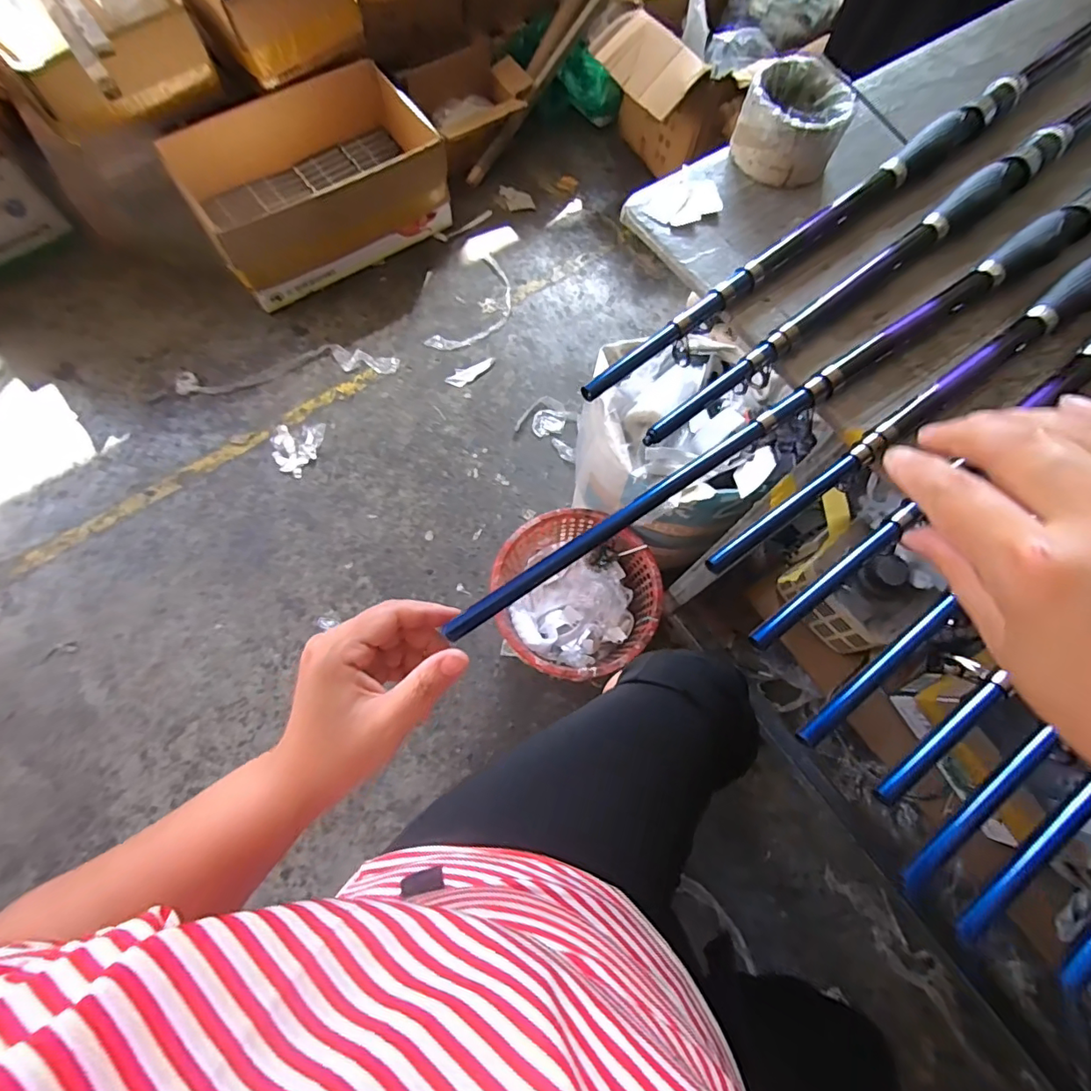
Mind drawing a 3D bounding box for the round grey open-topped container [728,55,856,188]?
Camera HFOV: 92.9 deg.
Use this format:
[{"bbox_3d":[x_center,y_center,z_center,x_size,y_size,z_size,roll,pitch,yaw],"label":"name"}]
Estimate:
[{"bbox_3d":[0.201,-0.343,0.423,0.079,0.047,0.077,1,71,-2],"label":"round grey open-topped container"}]

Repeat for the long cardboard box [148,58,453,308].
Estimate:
[{"bbox_3d":[-0.582,-0.940,1.360,0.615,0.229,0.383,-34,76,-13],"label":"long cardboard box"}]

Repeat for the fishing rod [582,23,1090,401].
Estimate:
[{"bbox_3d":[0.269,-0.287,0.420,0.623,0.029,0.027,-39,77,-14],"label":"fishing rod"}]

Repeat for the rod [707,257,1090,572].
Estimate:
[{"bbox_3d":[0.356,-0.161,0.380,0.624,0.025,0.028,-34,76,-13],"label":"rod"}]

